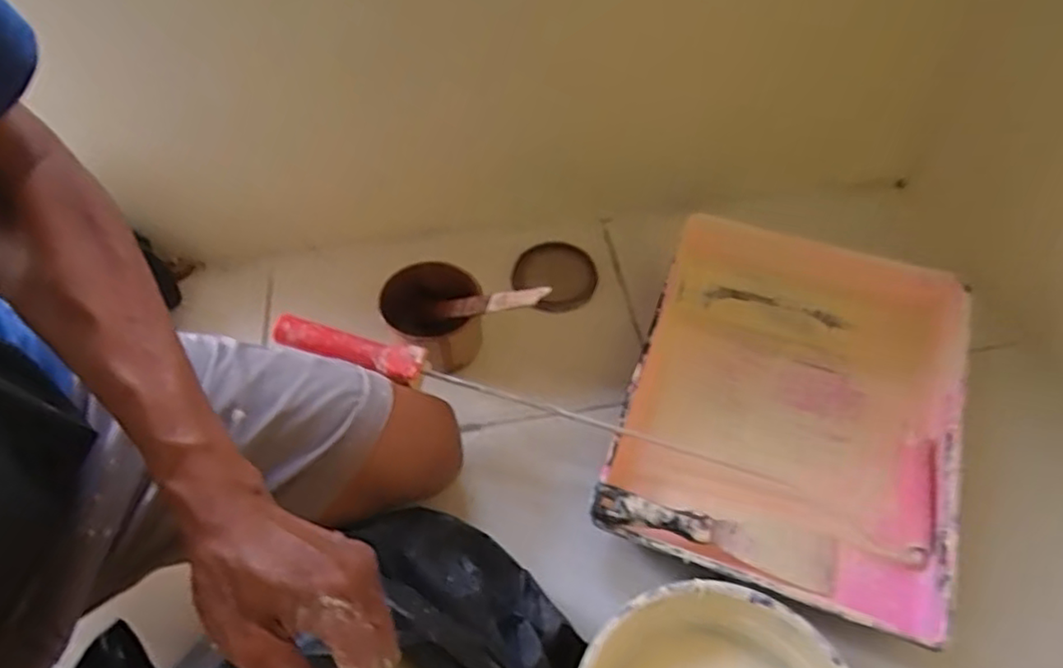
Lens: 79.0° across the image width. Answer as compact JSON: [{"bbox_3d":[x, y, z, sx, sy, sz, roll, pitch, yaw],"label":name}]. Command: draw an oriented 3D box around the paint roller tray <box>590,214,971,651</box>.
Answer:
[{"bbox_3d":[0.242,0.066,0.609,0.283,0.072,0.362,18,56,13],"label":"paint roller tray"}]

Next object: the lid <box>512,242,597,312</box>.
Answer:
[{"bbox_3d":[0.029,-0.069,0.747,0.084,0.023,0.094,-26,57,-18],"label":"lid"}]

